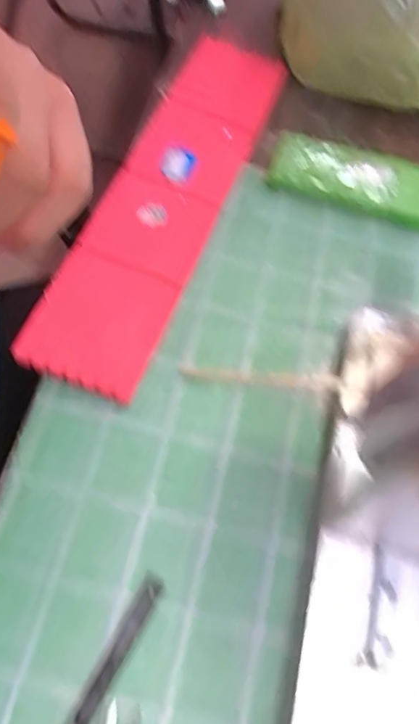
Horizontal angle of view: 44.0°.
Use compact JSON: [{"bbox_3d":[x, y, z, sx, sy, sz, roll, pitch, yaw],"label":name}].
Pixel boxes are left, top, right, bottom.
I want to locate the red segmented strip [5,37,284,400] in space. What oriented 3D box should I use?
[{"bbox_3d":[-0.027,-0.139,0.402,0.084,0.011,0.357,22,63,1],"label":"red segmented strip"}]

